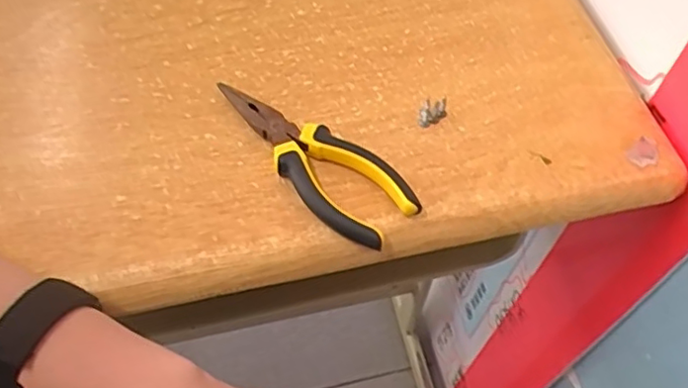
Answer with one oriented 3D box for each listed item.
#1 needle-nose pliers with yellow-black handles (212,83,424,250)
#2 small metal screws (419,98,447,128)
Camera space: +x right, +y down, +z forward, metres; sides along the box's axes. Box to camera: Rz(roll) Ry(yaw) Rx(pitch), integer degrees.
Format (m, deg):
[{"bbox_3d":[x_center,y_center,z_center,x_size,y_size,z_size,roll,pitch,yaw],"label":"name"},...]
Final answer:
[{"bbox_3d":[-0.019,-0.028,0.397,0.052,0.017,0.148,-34,64,-21],"label":"needle-nose pliers with yellow-black handles"},{"bbox_3d":[0.060,-0.054,0.420,0.022,0.012,0.012,-20,60,-14],"label":"small metal screws"}]

